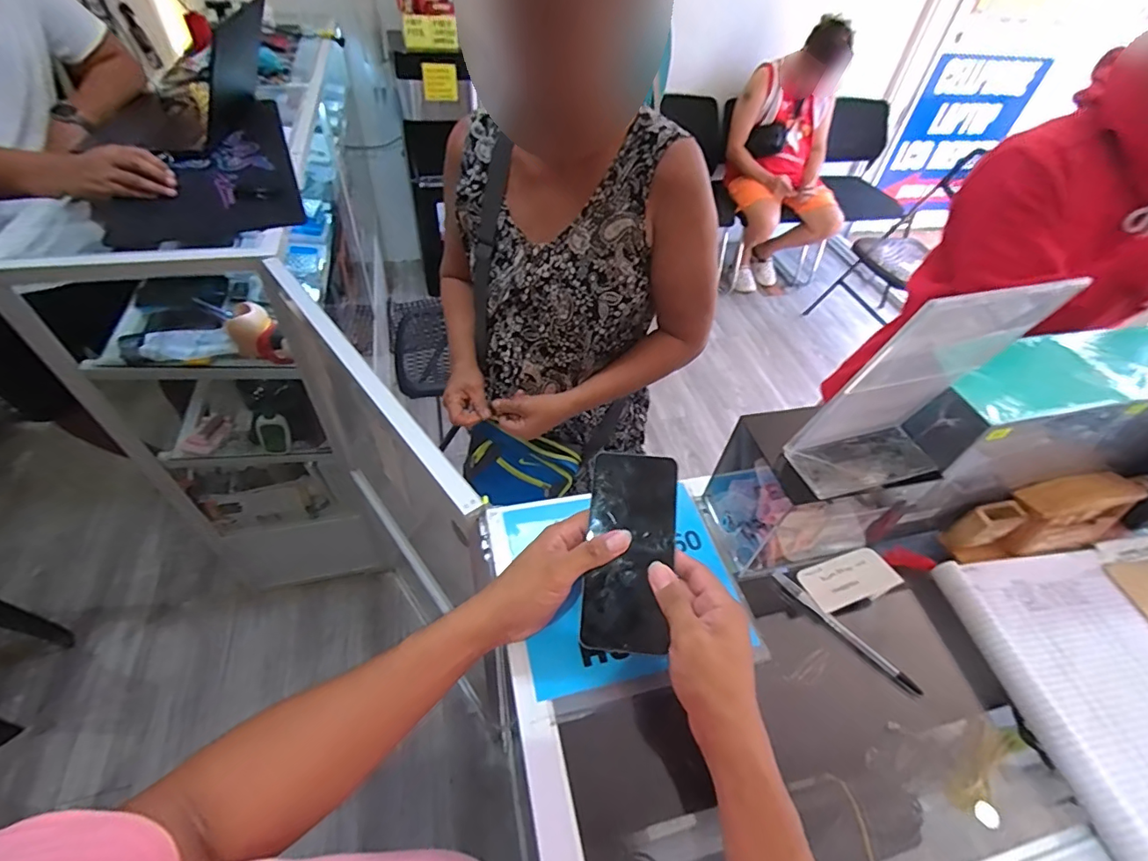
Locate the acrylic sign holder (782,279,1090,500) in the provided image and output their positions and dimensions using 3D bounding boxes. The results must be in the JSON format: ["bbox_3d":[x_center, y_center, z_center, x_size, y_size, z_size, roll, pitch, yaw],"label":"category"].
[{"bbox_3d":[0.258,-0.029,0.383,0.127,0.177,0.054,-9,50,-13],"label":"acrylic sign holder"}]

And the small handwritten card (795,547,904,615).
[{"bbox_3d":[0.274,0.149,0.508,0.088,0.005,0.049,-19,40,-7],"label":"small handwritten card"}]

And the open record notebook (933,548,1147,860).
[{"bbox_3d":[0.494,0.229,0.457,0.222,0.030,0.249,-4,49,-10],"label":"open record notebook"}]

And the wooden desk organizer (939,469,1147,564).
[{"bbox_3d":[0.517,0.091,0.540,0.232,0.072,0.053,-9,50,-13],"label":"wooden desk organizer"}]

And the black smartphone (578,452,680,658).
[{"bbox_3d":[0.047,0.102,0.436,0.073,0.011,0.163,9,76,2],"label":"black smartphone"}]

